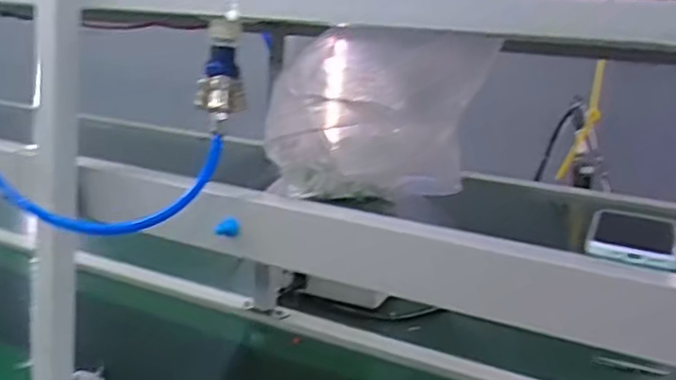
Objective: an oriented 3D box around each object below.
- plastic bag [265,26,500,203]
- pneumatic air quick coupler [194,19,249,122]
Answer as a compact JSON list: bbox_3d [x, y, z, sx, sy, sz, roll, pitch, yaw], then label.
[{"bbox_3d":[0.032,-0.085,0.706,0.204,0.181,0.155,4,10,-6],"label":"plastic bag"},{"bbox_3d":[-0.114,-0.120,0.642,0.040,0.093,0.041,7,7,-1],"label":"pneumatic air quick coupler"}]

